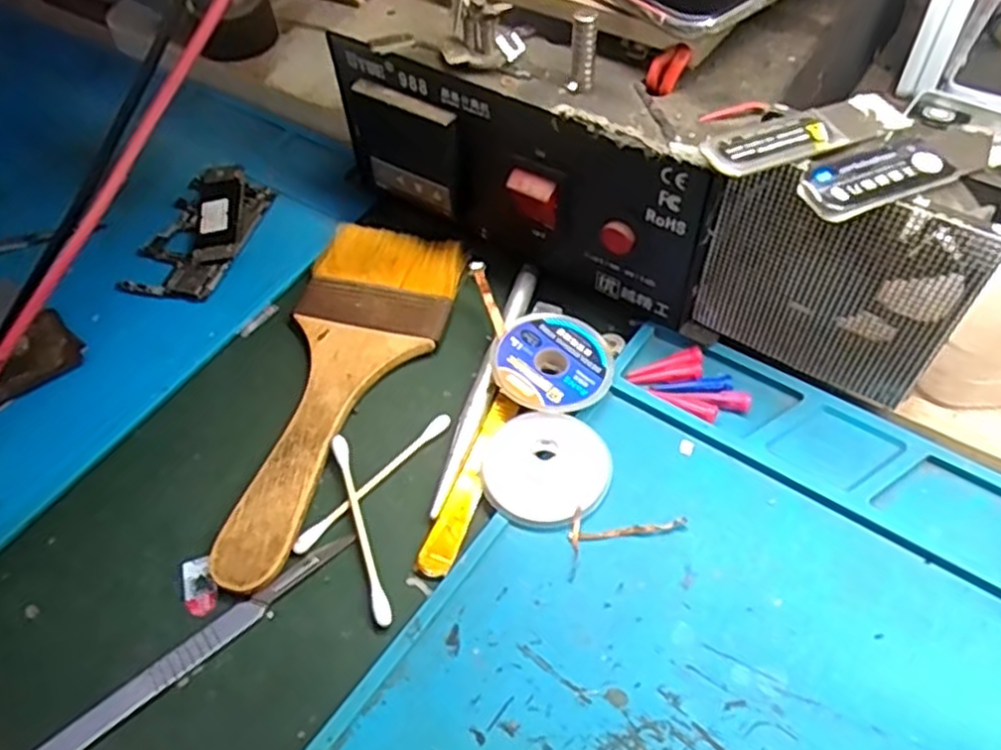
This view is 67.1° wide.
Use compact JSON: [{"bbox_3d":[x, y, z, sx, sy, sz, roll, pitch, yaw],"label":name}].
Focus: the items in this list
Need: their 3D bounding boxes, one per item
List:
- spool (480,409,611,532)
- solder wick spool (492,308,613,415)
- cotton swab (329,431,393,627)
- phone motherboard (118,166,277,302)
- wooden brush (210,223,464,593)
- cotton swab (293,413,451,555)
[{"bbox_3d":[0.016,0.032,0.261,0.042,0.009,0.042,-2,54,3],"label":"spool"},{"bbox_3d":[0.019,-0.007,0.286,0.042,0.010,0.048,-8,54,-1],"label":"solder wick spool"},{"bbox_3d":[-0.048,0.051,0.256,0.005,0.005,0.071,-18,54,-8],"label":"cotton swab"},{"bbox_3d":[-0.136,-0.067,0.342,0.044,0.009,0.077,12,56,14],"label":"phone motherboard"},{"bbox_3d":[-0.060,0.004,0.288,0.059,0.009,0.159,8,55,10],"label":"wooden brush"},{"bbox_3d":[-0.044,0.037,0.266,0.005,0.004,0.071,35,64,26],"label":"cotton swab"}]

